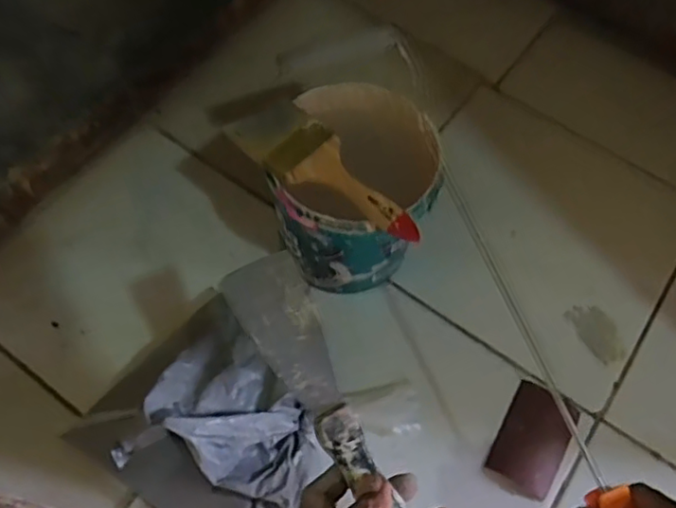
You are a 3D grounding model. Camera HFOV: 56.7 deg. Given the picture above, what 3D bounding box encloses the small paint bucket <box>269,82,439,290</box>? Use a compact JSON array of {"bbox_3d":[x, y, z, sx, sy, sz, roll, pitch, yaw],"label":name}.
[{"bbox_3d":[0.019,-0.058,0.647,0.147,0.181,0.161,1,62,-2],"label":"small paint bucket"}]

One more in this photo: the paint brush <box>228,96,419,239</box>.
[{"bbox_3d":[-0.008,-0.072,0.558,0.189,0.012,0.066,42,68,18],"label":"paint brush"}]

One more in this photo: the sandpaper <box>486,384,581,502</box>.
[{"bbox_3d":[0.194,0.183,0.622,0.067,0.010,0.113,27,64,11],"label":"sandpaper"}]

